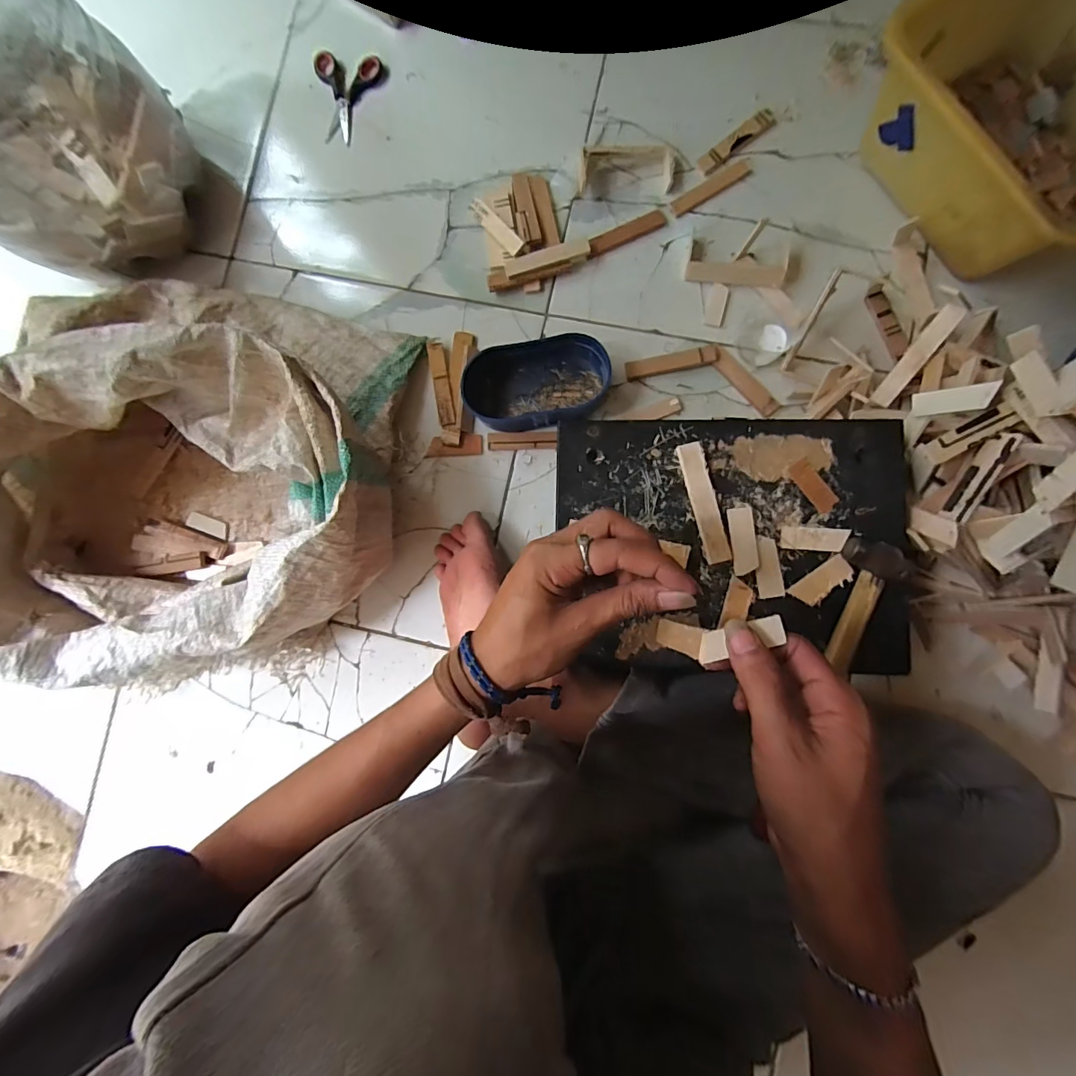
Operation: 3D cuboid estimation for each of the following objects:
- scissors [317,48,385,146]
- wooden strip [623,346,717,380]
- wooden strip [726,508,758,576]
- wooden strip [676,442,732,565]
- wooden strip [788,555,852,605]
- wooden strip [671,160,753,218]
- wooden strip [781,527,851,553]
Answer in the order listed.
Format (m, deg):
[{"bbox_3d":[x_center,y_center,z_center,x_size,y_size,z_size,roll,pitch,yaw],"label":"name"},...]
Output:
[{"bbox_3d":[-0.240,-0.546,0.572,0.081,0.012,0.107,7,87,4],"label":"scissors"},{"bbox_3d":[0.148,-0.194,0.509,0.098,0.006,0.020,-9,102,11],"label":"wooden strip"},{"bbox_3d":[0.165,0.002,0.369,0.019,0.005,0.053,-4,86,4],"label":"wooden strip"},{"bbox_3d":[0.134,-0.028,0.372,0.019,0.009,0.097,-14,85,3],"label":"wooden strip"},{"bbox_3d":[0.224,0.035,0.364,0.049,0.006,0.020,-36,85,1],"label":"wooden strip"},{"bbox_3d":[0.200,-0.403,0.530,0.098,0.004,0.020,-29,85,2],"label":"wooden strip"},{"bbox_3d":[0.220,0.001,0.366,0.050,0.004,0.018,3,86,4],"label":"wooden strip"}]

